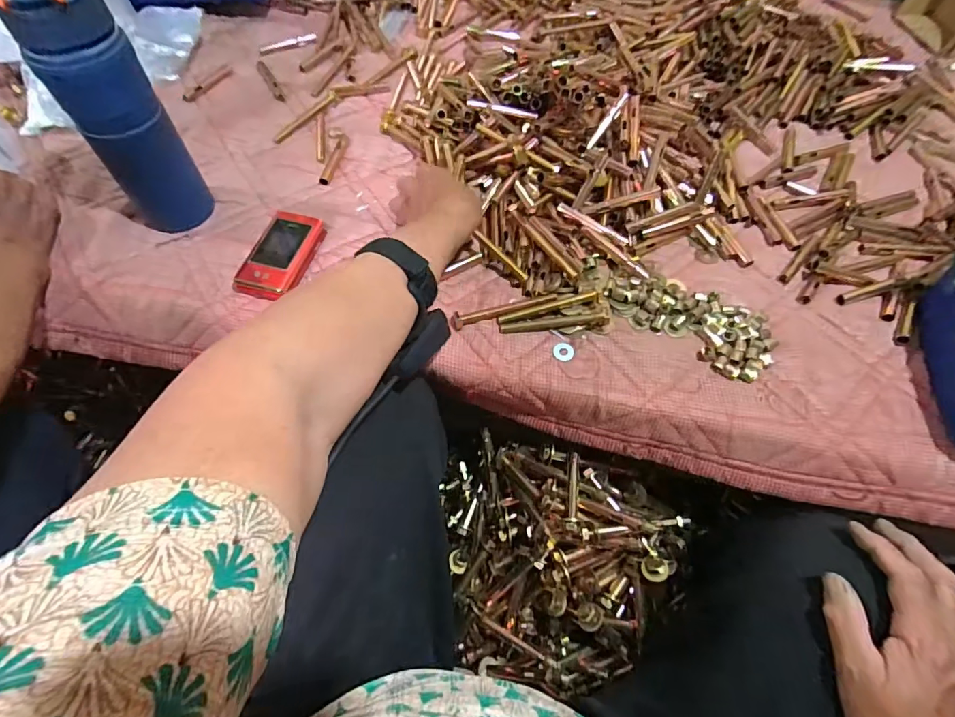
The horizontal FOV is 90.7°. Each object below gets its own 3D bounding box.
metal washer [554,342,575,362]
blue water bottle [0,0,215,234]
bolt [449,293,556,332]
[{"bbox_3d":[0.084,-0.006,0.461,0.020,0.004,0.020,2,61,-3],"label":"metal washer"},{"bbox_3d":[-0.330,-0.227,0.435,0.074,0.232,0.067,-32,68,-19],"label":"blue water bottle"},{"bbox_3d":[0.027,-0.048,0.473,0.107,0.014,0.014,-13,63,-11],"label":"bolt"}]

